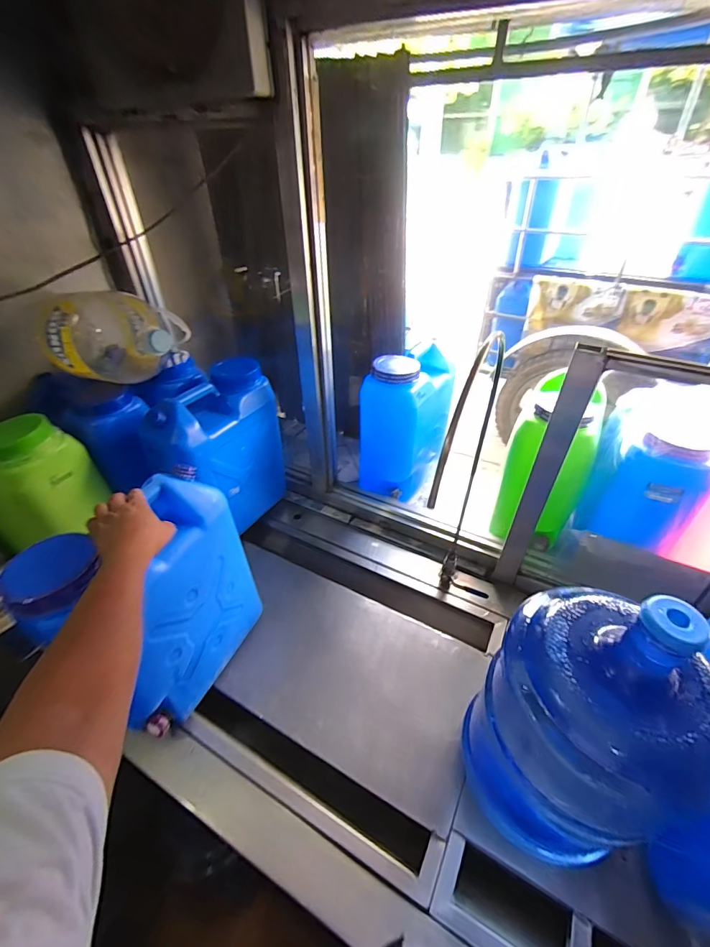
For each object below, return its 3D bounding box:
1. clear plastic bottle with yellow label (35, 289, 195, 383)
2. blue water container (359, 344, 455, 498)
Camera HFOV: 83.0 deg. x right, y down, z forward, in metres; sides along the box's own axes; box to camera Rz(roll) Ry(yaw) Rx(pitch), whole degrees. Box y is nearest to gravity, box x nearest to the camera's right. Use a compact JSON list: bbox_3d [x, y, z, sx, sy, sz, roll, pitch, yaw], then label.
[{"bbox_3d":[-0.527,-0.283,0.893,0.314,0.165,0.204,26,47,29],"label":"clear plastic bottle with yellow label"},{"bbox_3d":[0.155,-0.151,1.140,0.176,0.373,0.278,23,46,26],"label":"blue water container"}]

